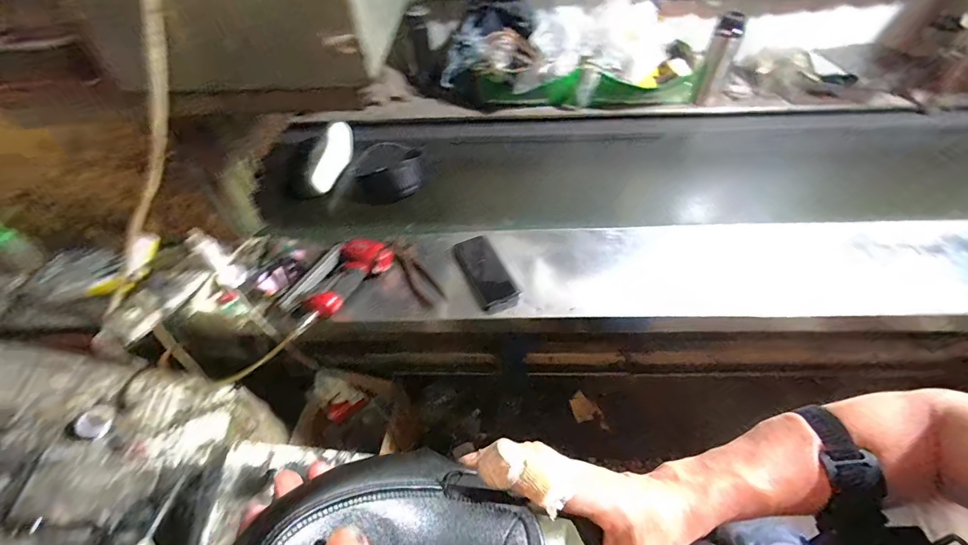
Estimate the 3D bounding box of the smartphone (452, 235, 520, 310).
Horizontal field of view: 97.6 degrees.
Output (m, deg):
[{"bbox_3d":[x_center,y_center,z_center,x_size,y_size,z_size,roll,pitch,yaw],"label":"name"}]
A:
[{"bbox_3d":[0.000,-0.005,0.870,0.082,0.006,0.148,-26,71,-14],"label":"smartphone"}]

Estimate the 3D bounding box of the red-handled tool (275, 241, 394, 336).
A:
[{"bbox_3d":[-0.301,0.007,0.848,0.135,0.043,0.234,32,60,24],"label":"red-handled tool"}]

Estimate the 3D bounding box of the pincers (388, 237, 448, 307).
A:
[{"bbox_3d":[-0.146,-0.007,0.882,0.051,0.023,0.214,-25,55,-16],"label":"pincers"}]

